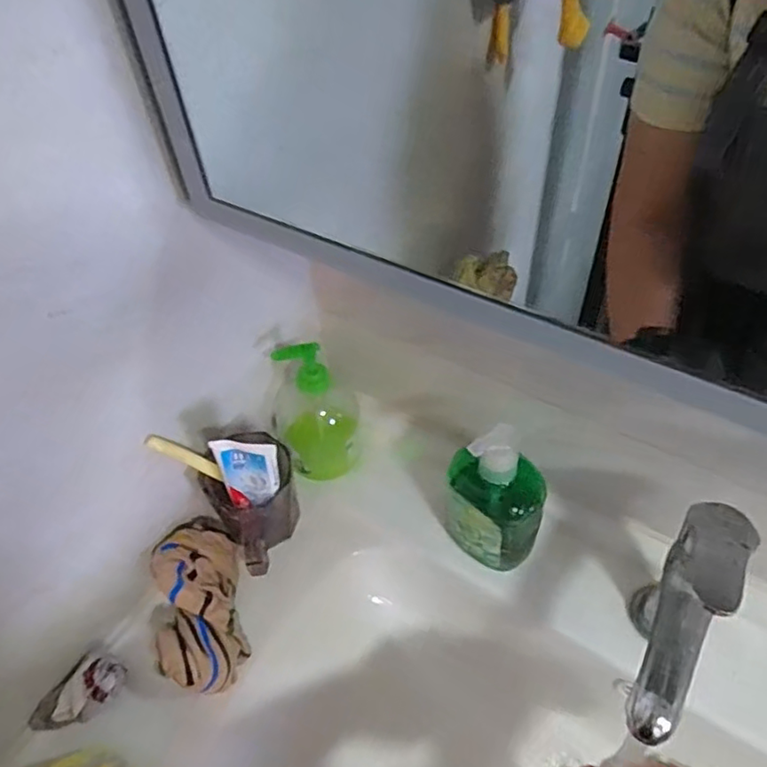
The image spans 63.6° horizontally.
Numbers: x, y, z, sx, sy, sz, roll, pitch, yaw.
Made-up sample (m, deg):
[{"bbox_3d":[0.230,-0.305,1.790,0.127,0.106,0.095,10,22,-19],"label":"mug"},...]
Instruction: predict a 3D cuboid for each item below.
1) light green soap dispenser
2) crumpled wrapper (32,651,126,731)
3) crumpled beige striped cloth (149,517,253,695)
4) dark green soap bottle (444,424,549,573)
[{"bbox_3d":[-0.065,0.021,0.594,0.089,0.147,0.073,-13,50,-6],"label":"light green soap dispenser"},{"bbox_3d":[-0.247,0.256,0.507,0.038,0.026,0.070,24,56,23],"label":"crumpled wrapper"},{"bbox_3d":[-0.163,0.186,0.539,0.074,0.059,0.152,-12,50,-5],"label":"crumpled beige striped cloth"},{"bbox_3d":[0.093,0.093,0.523,0.081,0.175,0.061,30,58,27],"label":"dark green soap bottle"}]

